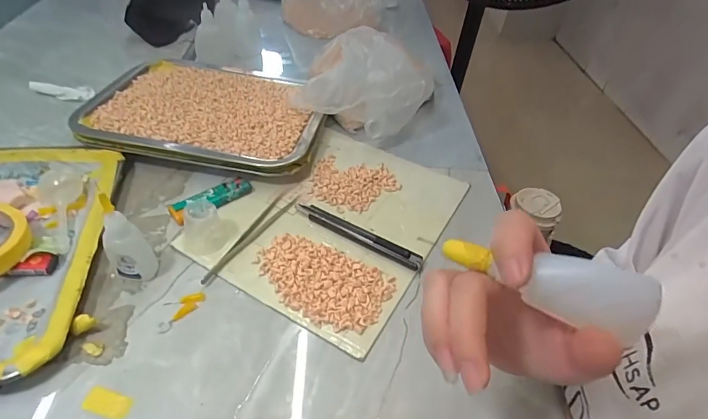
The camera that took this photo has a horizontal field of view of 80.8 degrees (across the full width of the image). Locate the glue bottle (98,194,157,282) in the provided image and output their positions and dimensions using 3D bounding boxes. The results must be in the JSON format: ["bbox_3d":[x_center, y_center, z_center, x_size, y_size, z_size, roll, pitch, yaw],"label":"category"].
[{"bbox_3d":[-0.178,0.025,0.323,0.028,0.082,0.023,21,46,15],"label":"glue bottle"}]

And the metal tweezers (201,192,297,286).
[{"bbox_3d":[-0.093,0.024,0.386,0.017,0.004,0.127,22,46,15],"label":"metal tweezers"}]

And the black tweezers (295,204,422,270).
[{"bbox_3d":[0.002,0.023,0.394,0.130,0.007,0.019,24,47,17],"label":"black tweezers"}]

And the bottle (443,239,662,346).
[{"bbox_3d":[0.085,0.032,0.189,0.086,0.023,0.022,16,44,26],"label":"bottle"}]

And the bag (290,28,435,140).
[{"bbox_3d":[-0.009,-0.159,0.524,0.154,0.086,0.179,-12,47,-18],"label":"bag"}]

